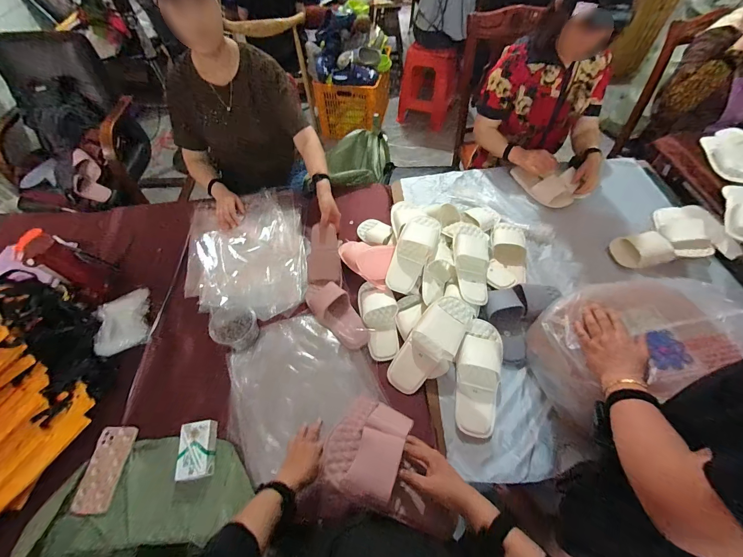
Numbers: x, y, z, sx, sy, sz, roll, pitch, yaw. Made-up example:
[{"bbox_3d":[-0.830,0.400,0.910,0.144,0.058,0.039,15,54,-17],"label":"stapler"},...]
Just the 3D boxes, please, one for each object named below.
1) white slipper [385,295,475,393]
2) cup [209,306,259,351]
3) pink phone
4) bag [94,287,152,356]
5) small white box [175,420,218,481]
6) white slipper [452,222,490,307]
[{"bbox_3d":[0.151,0.166,0.791,0.112,0.046,0.268,38,84,23],"label":"white slipper"},{"bbox_3d":[-0.364,0.119,0.838,0.114,0.067,0.134,-25,59,-14],"label":"cup"},{"bbox_3d":[-0.585,0.415,0.686,0.077,0.016,0.162,5,55,-7],"label":"pink phone"},{"bbox_3d":[-0.681,0.117,0.858,0.131,0.025,0.174,-16,63,-27],"label":"bag"},{"bbox_3d":[-0.383,0.379,0.691,0.075,0.036,0.114,-9,57,-4],"label":"small white box"},{"bbox_3d":[0.282,-0.042,0.877,0.104,0.052,0.239,3,70,4],"label":"white slipper"}]

